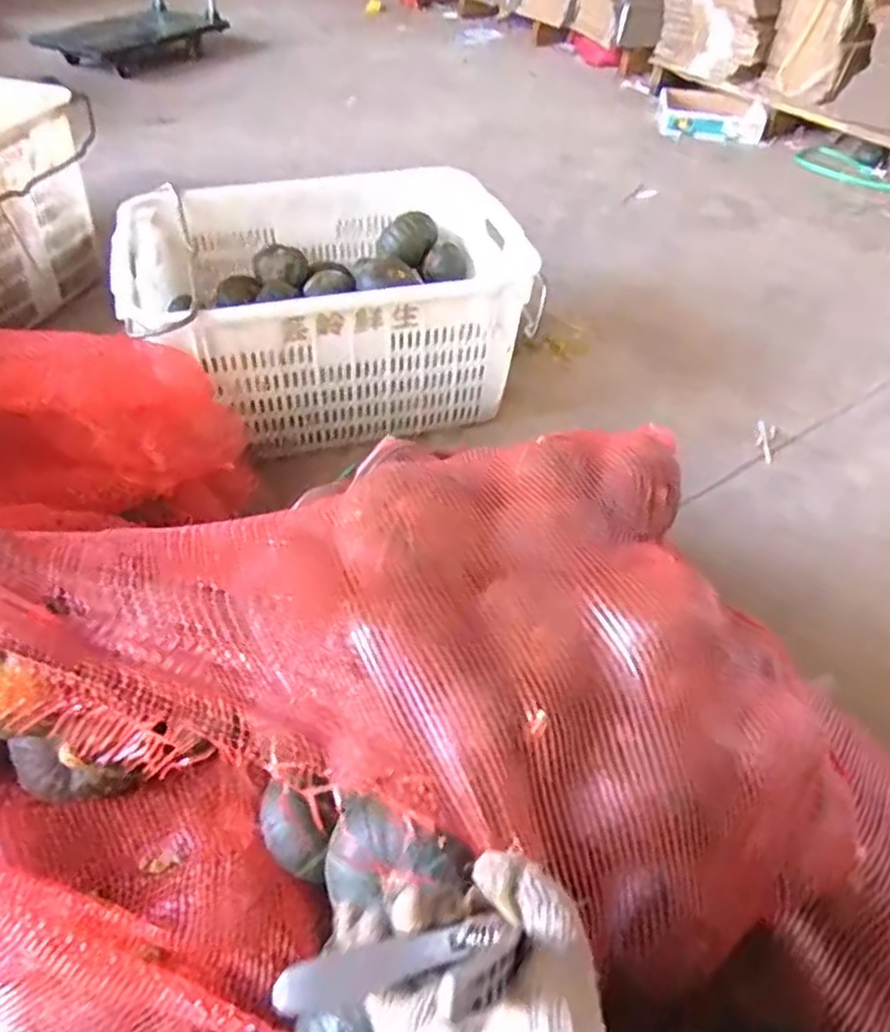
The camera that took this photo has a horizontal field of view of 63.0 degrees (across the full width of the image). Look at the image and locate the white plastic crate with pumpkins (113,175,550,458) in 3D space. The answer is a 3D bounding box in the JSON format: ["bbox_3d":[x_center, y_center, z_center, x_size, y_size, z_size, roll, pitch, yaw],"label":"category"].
[{"bbox_3d":[-0.194,-0.343,1.231,0.610,0.279,0.423,-11,48,-12],"label":"white plastic crate with pumpkins"}]

